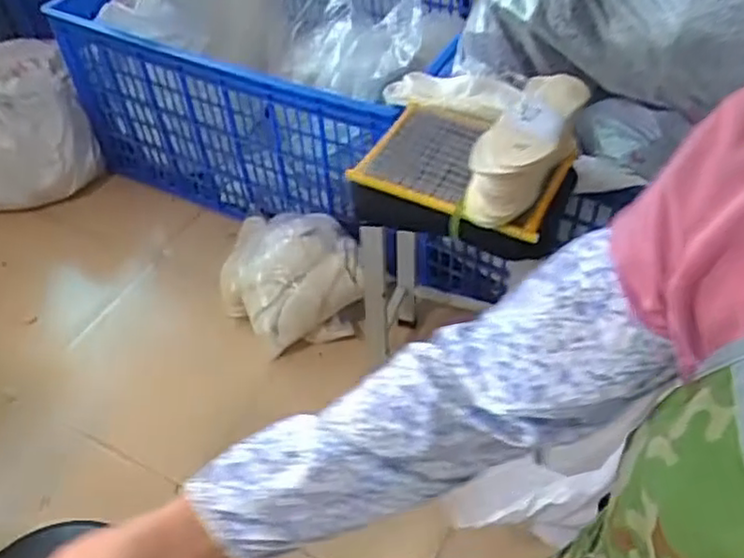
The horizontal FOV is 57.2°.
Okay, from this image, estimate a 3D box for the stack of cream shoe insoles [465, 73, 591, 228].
[{"bbox_3d":[0.255,-0.219,1.091,0.101,0.125,0.314,24,52,22],"label":"stack of cream shoe insoles"}]

